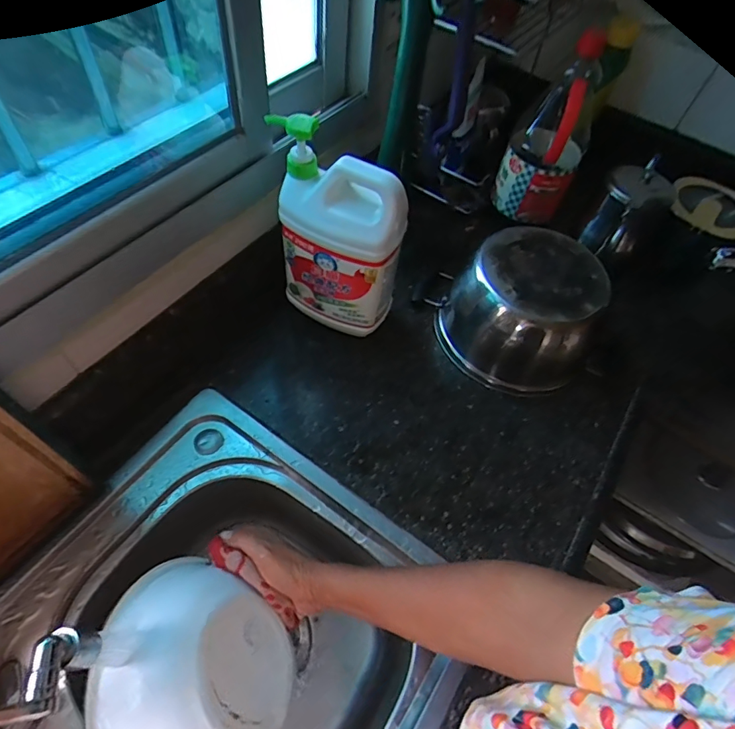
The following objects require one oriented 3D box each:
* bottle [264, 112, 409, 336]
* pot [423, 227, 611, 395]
[{"bbox_3d":[-0.038,-0.145,0.575,0.150,0.259,0.076,24,58,9],"label":"bottle"},{"bbox_3d":[0.206,-0.075,0.631,0.187,0.128,0.189,3,57,-4],"label":"pot"}]

